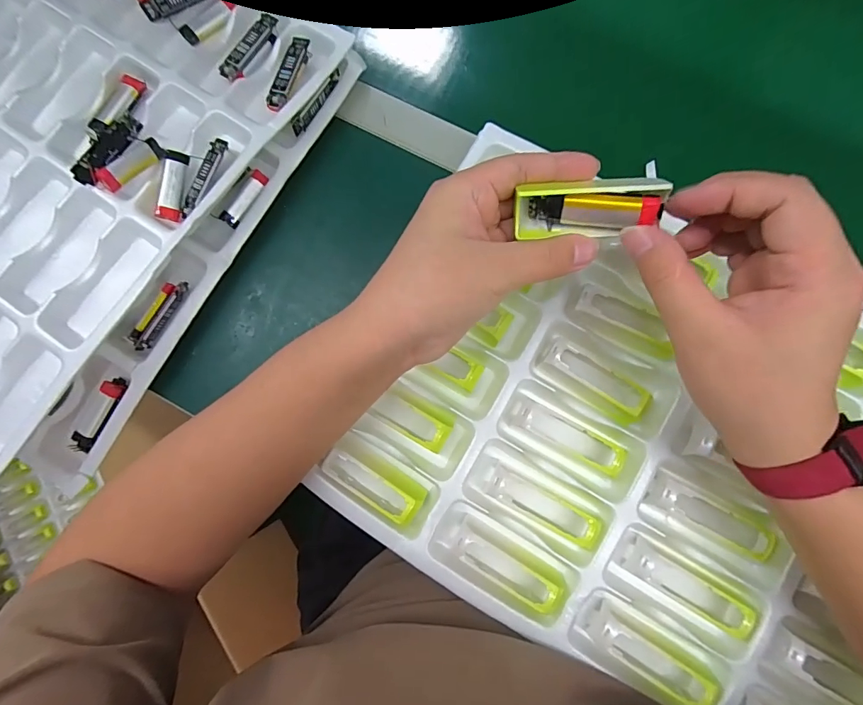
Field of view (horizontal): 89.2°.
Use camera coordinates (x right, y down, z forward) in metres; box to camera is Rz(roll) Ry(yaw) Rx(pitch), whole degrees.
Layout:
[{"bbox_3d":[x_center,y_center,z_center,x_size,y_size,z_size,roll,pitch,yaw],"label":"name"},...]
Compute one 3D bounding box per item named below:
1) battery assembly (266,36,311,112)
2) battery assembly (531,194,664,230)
[{"bbox_3d":[-0.121,-0.236,0.370,0.019,0.009,0.073,19,83,5],"label":"battery assembly"},{"bbox_3d":[0.086,-0.077,0.237,0.068,0.016,0.016,10,80,24],"label":"battery assembly"}]

